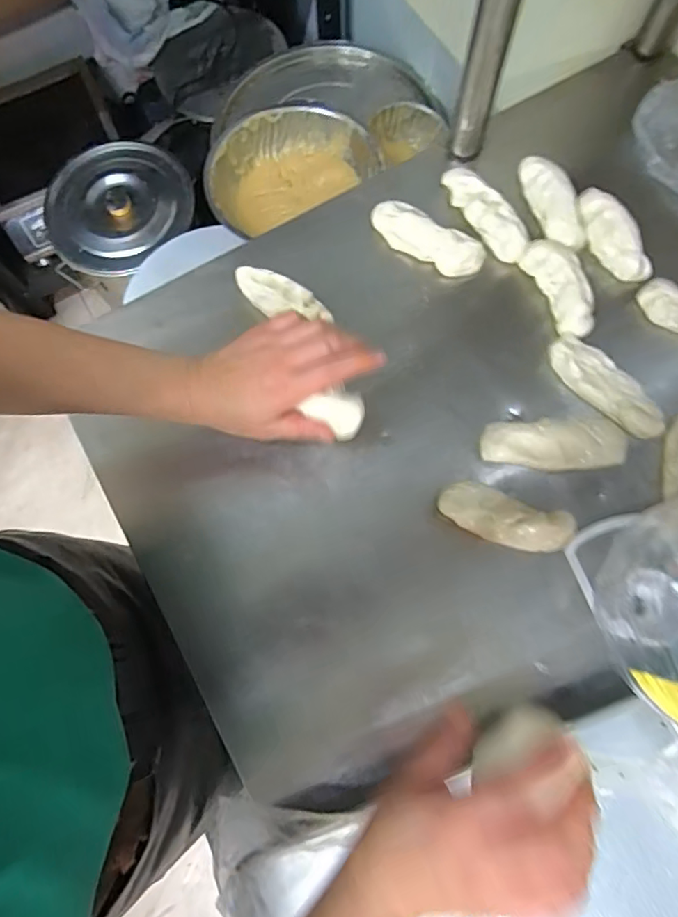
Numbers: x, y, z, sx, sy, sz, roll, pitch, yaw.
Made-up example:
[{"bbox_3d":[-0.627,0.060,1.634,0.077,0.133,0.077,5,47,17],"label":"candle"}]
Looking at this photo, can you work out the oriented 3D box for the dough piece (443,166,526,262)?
[{"bbox_3d":[0.151,-0.260,0.545,0.041,0.023,0.125,-36,78,-7],"label":"dough piece"}]

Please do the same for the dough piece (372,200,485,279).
[{"bbox_3d":[0.090,-0.229,0.545,0.123,0.023,0.045,30,79,8],"label":"dough piece"}]

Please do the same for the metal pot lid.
[{"bbox_3d":[-0.475,-0.544,1.130,0.319,0.077,0.312,0,76,1],"label":"metal pot lid"}]

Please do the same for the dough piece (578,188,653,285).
[{"bbox_3d":[0.280,-0.229,0.535,0.041,0.027,0.104,-27,77,-5],"label":"dough piece"}]

